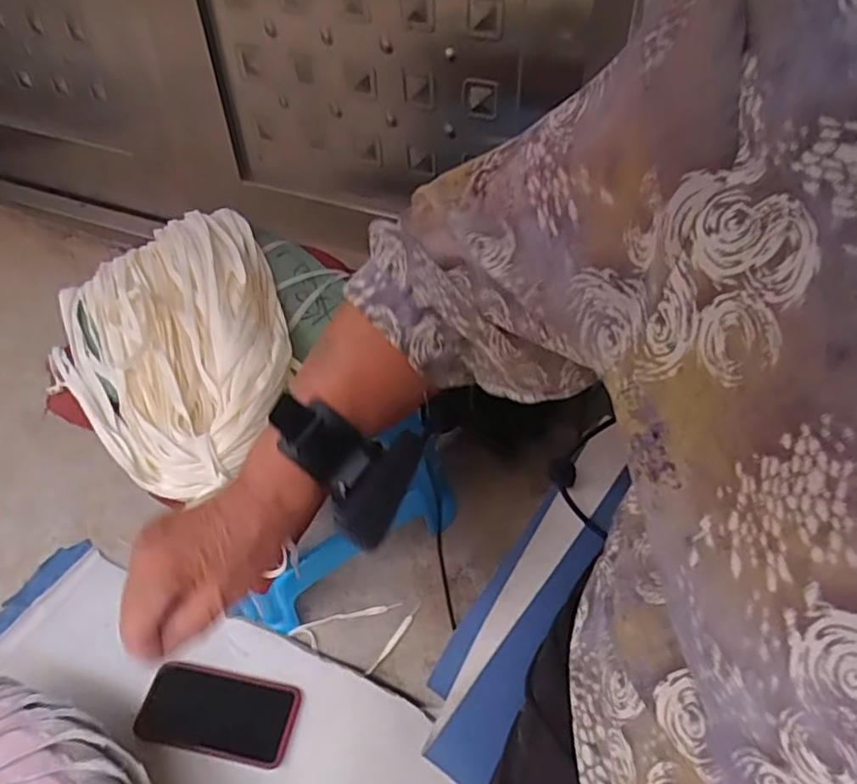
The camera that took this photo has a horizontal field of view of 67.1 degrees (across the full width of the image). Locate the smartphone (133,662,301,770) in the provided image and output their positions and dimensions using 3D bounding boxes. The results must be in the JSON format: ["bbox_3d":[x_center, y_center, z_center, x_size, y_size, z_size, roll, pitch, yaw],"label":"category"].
[{"bbox_3d":[-0.223,0.343,0.691,0.157,0.005,0.082,12,52,1],"label":"smartphone"}]

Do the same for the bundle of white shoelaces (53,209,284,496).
[{"bbox_3d":[-0.245,-0.046,0.611,0.220,0.076,0.370,-17,49,-15],"label":"bundle of white shoelaces"}]

